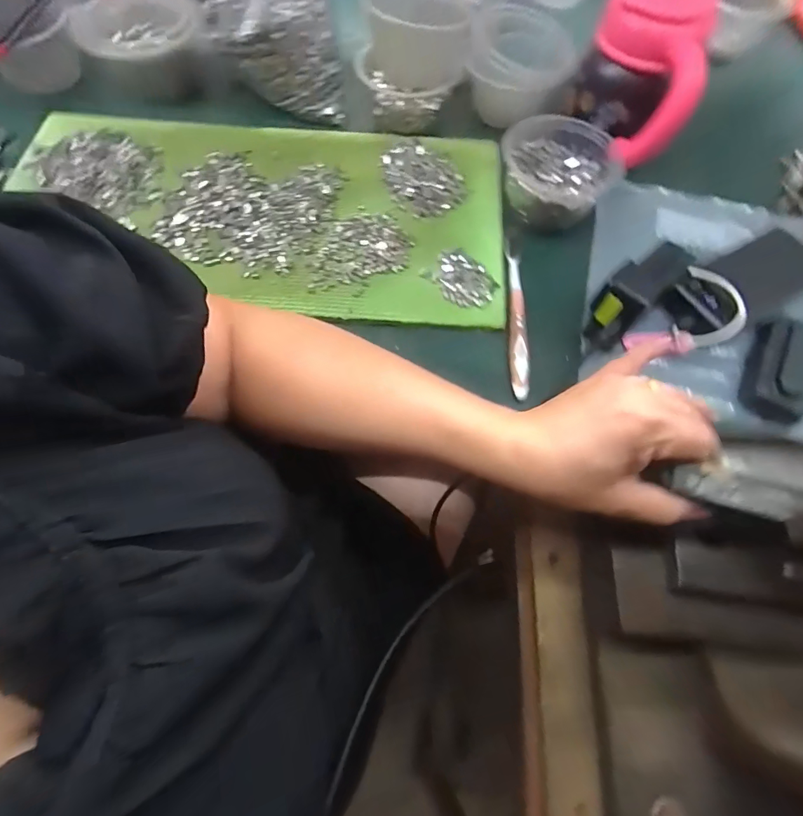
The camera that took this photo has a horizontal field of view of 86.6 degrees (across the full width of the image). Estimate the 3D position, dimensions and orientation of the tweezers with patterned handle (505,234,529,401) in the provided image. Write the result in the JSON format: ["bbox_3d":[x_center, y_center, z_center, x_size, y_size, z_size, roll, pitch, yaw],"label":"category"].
[{"bbox_3d":[0.107,-0.091,0.394,0.017,0.005,0.179,4,66,1],"label":"tweezers with patterned handle"}]

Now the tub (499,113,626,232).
[{"bbox_3d":[0.160,-0.244,0.439,0.112,0.046,0.107,22,68,9],"label":"tub"}]

